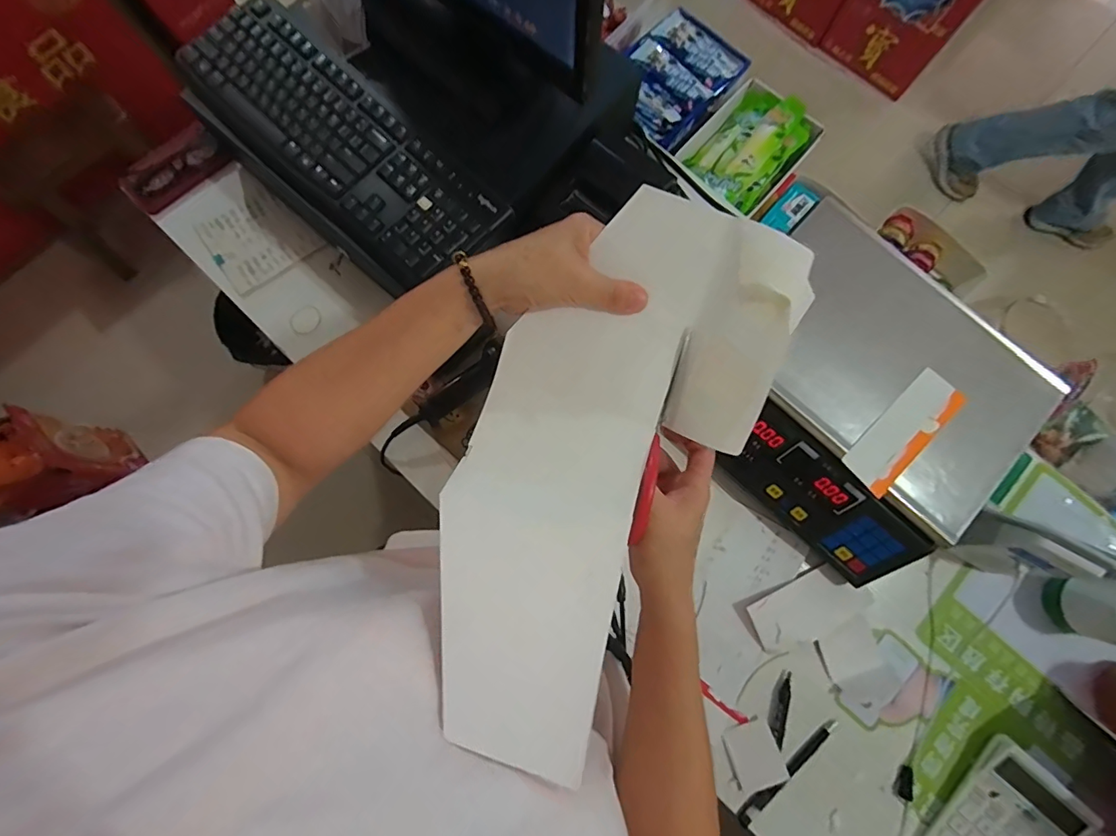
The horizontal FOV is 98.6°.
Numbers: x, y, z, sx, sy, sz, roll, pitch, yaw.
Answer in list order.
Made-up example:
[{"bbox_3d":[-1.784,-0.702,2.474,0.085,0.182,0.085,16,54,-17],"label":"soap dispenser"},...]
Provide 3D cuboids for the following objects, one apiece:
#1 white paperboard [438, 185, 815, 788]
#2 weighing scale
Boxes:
[{"bbox_3d":[0.025,0.018,0.310,0.168,0.092,0.331,27,69,4],"label":"white paperboard"},{"bbox_3d":[0.332,-0.028,0.558,0.336,0.114,0.292,42,81,7],"label":"weighing scale"}]

